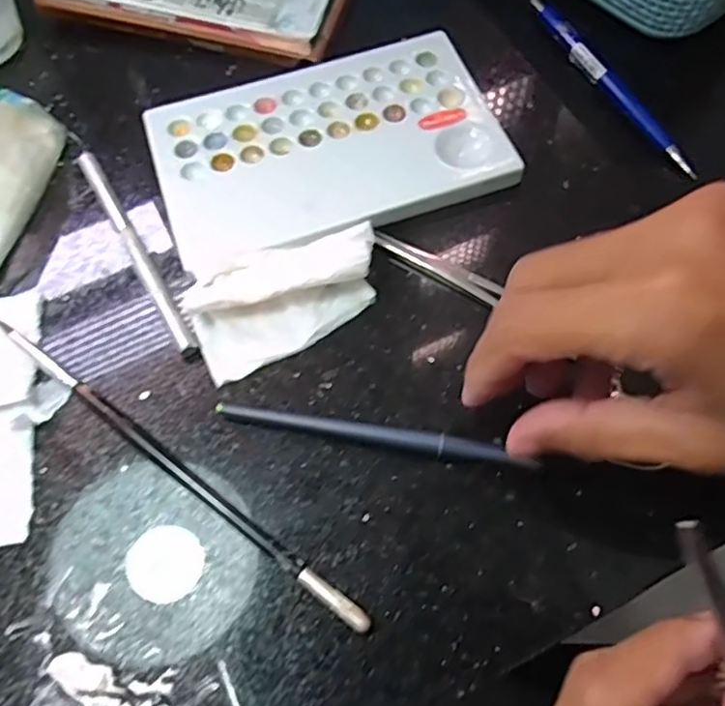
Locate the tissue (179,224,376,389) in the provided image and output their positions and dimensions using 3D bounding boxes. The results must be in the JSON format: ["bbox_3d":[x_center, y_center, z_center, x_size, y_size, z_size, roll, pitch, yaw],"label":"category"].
[{"bbox_3d":[-0.031,-0.025,0.262,0.078,0.018,0.042,-24,67,-10],"label":"tissue"}]

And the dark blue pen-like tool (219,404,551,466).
[{"bbox_3d":[0.005,0.030,0.242,0.116,0.005,0.007,9,67,6],"label":"dark blue pen-like tool"}]

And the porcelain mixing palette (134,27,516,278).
[{"bbox_3d":[-0.016,-0.096,0.296,0.152,0.009,0.099,-18,66,-7],"label":"porcelain mixing palette"}]

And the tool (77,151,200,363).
[{"bbox_3d":[-0.098,-0.045,0.278,0.008,0.010,0.117,-29,68,-12],"label":"tool"}]

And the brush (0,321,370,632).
[{"bbox_3d":[-0.072,0.040,0.240,0.184,0.007,0.006,35,70,16],"label":"brush"}]

